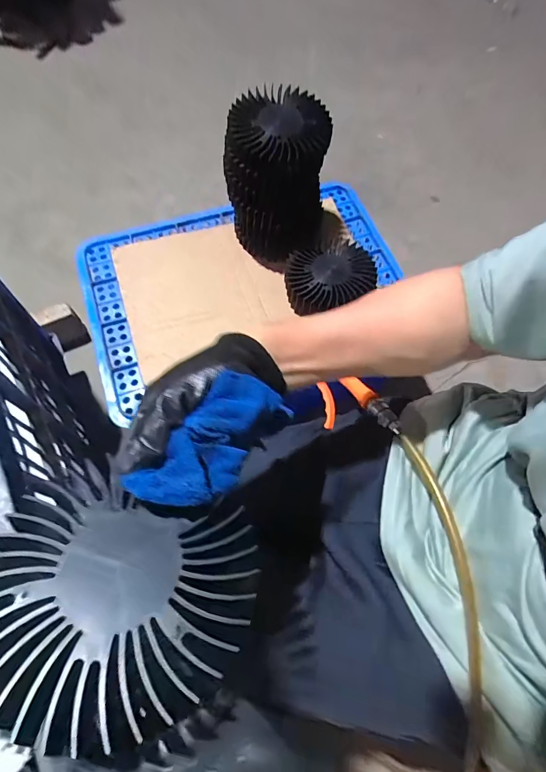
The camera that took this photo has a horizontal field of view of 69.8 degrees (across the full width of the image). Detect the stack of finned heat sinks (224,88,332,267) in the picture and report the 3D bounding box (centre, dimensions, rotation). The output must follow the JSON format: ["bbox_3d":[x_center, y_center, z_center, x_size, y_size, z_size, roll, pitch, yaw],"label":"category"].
[{"bbox_3d":[0.007,-0.347,0.692,0.165,0.237,0.132,11,67,2],"label":"stack of finned heat sinks"}]

